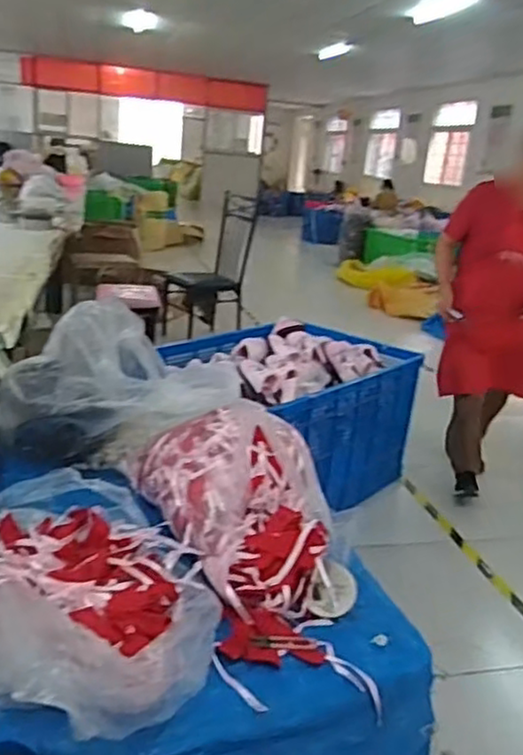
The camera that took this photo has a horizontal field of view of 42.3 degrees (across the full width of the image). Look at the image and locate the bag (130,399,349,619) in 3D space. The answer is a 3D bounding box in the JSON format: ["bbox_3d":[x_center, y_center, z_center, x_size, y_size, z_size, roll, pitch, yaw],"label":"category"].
[{"bbox_3d":[-0.026,0.198,1.227,0.283,0.176,0.483,-4,21,-29],"label":"bag"}]

